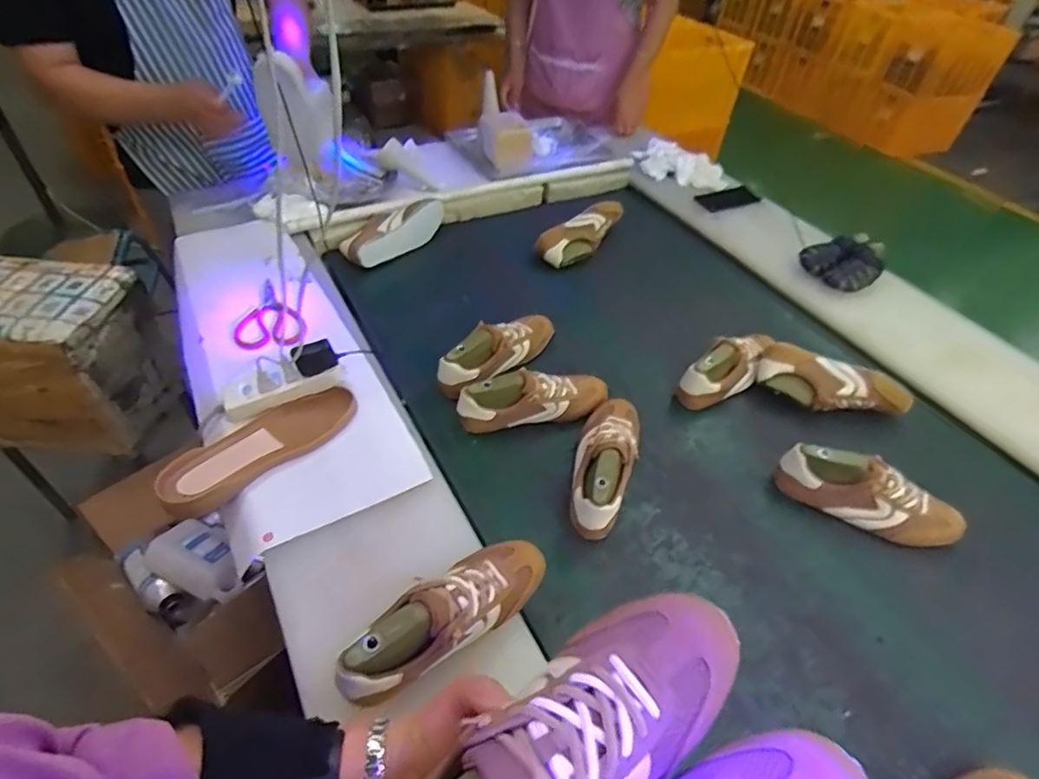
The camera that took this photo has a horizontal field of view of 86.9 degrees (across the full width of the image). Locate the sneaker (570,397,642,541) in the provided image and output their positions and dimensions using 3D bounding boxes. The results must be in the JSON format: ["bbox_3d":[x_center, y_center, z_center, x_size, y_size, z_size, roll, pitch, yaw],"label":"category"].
[{"bbox_3d":[0.127,0.098,0.812,0.084,0.085,0.253,16,46,10],"label":"sneaker"}]

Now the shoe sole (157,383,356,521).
[{"bbox_3d":[-0.353,0.071,0.754,0.091,0.030,0.267,35,52,26],"label":"shoe sole"}]

